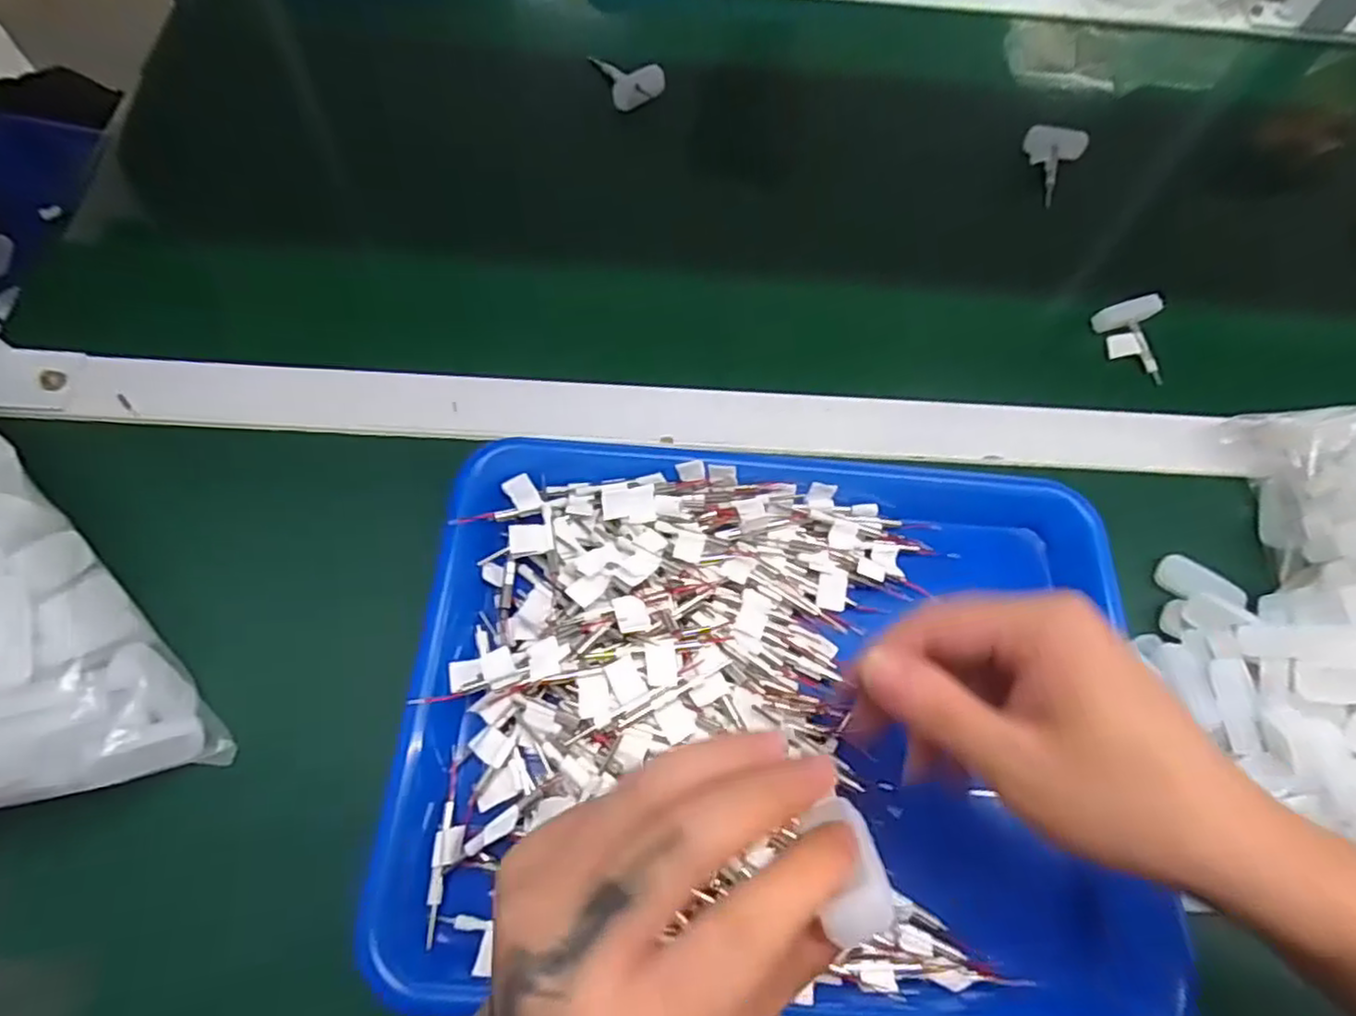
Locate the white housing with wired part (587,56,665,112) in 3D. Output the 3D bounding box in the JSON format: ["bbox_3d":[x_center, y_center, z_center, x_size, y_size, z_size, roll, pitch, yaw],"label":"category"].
[{"bbox_3d":[-0.036,-0.327,0.521,0.041,0.019,0.049,-21,67,-12],"label":"white housing with wired part"}]

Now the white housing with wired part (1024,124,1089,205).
[{"bbox_3d":[0.271,-0.257,0.507,0.042,0.016,0.065,30,67,12],"label":"white housing with wired part"}]

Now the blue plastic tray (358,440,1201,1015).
[{"bbox_3d":[0.049,0.092,0.322,0.334,0.042,0.254,4,65,0],"label":"blue plastic tray"}]

